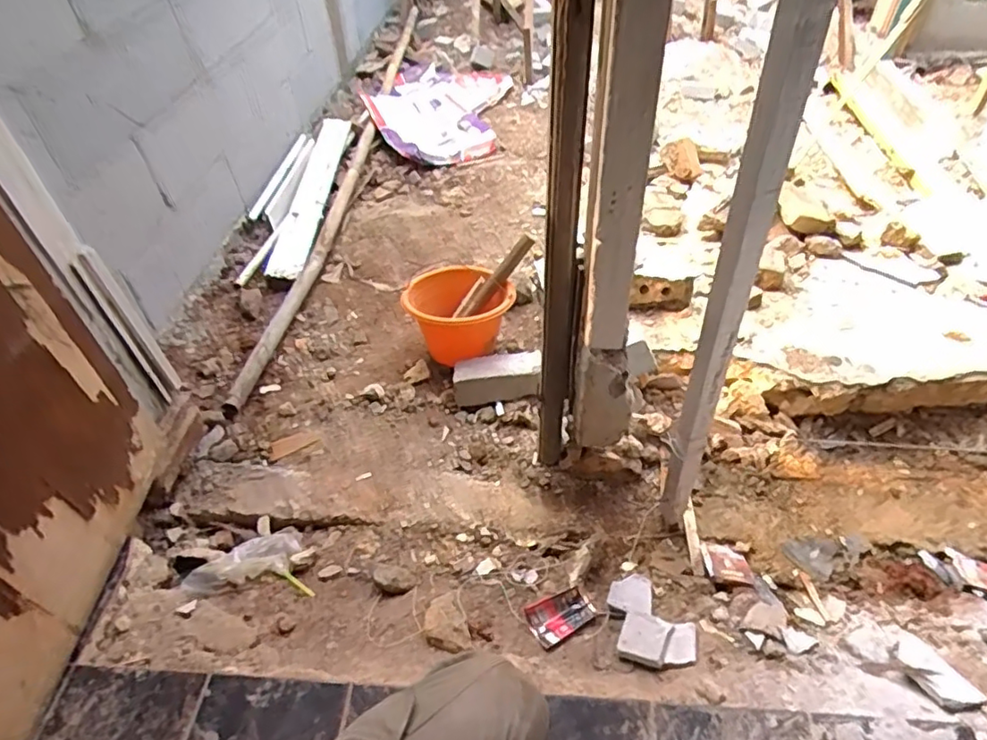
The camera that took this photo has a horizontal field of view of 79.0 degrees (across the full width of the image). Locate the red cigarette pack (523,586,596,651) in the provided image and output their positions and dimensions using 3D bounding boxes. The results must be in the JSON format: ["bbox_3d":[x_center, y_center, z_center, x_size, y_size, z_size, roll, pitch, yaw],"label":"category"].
[{"bbox_3d":[0.111,0.401,0.984,0.110,0.013,0.077,-23,48,-18],"label":"red cigarette pack"}]

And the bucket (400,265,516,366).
[{"bbox_3d":[-0.091,-0.142,1.462,0.244,0.170,0.267,-1,45,1],"label":"bucket"}]

